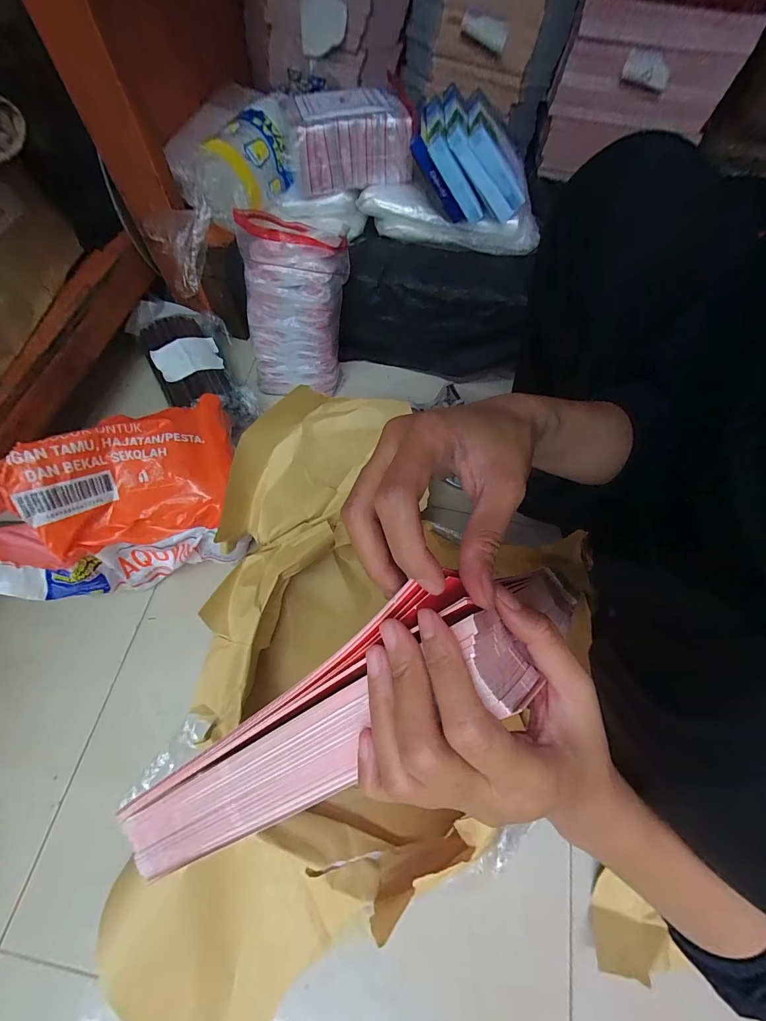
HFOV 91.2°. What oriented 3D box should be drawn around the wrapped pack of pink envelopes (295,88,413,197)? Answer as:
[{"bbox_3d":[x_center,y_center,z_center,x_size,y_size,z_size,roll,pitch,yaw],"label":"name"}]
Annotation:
[{"bbox_3d":[-0.046,-0.540,0.545,0.164,0.083,0.091,-13,68,-7],"label":"wrapped pack of pink envelopes"}]

